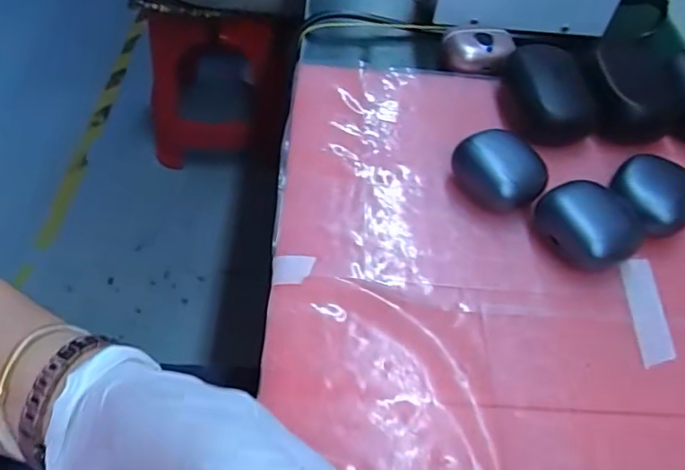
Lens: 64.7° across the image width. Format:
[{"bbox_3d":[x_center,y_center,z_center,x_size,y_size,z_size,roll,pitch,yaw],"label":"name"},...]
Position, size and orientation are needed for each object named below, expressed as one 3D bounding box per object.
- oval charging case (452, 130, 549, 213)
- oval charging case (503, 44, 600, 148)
[{"bbox_3d":[0.101,-0.041,0.346,0.050,0.031,0.048,-6,53,-9],"label":"oval charging case"},{"bbox_3d":[0.147,-0.101,0.391,0.053,0.039,0.074,-2,53,-6],"label":"oval charging case"}]

